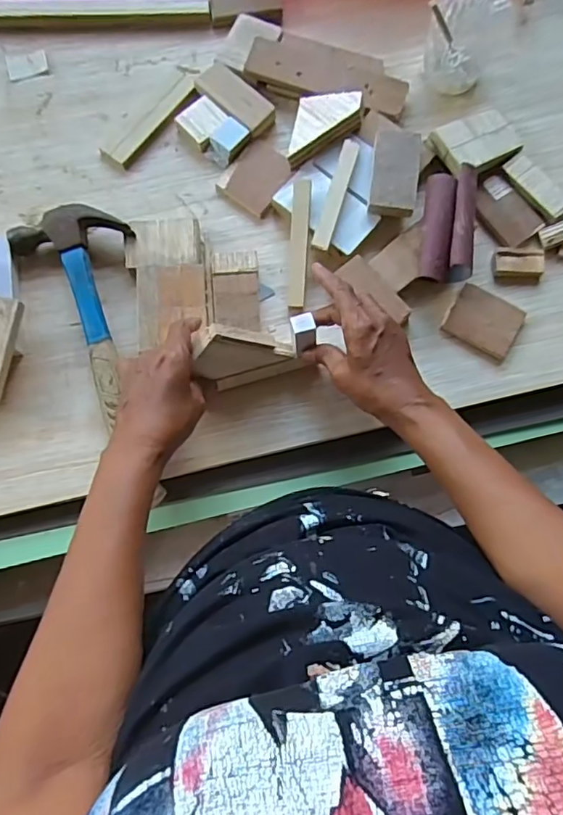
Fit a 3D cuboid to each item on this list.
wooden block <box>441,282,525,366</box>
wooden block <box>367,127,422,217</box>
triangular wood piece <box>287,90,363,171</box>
[{"bbox_3d":[0.187,-0.078,0.524,0.064,0.008,0.055,32,80,6],"label":"wooden block"},{"bbox_3d":[0.106,-0.219,0.530,0.042,0.019,0.084,8,78,1],"label":"wooden block"},{"bbox_3d":[0.042,-0.264,0.538,0.060,0.021,0.077,10,79,2],"label":"triangular wood piece"}]

